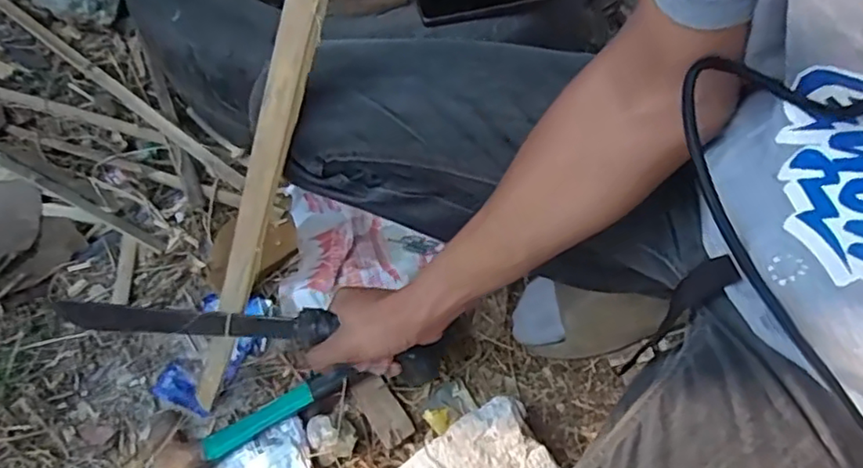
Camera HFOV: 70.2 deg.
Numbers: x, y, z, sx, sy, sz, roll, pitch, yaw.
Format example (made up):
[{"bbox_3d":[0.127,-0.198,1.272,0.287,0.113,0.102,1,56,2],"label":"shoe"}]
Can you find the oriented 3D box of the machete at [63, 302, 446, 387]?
[{"bbox_3d":[-0.166,0.089,0.560,0.346,0.050,0.040,6,59,8],"label":"machete"}]

